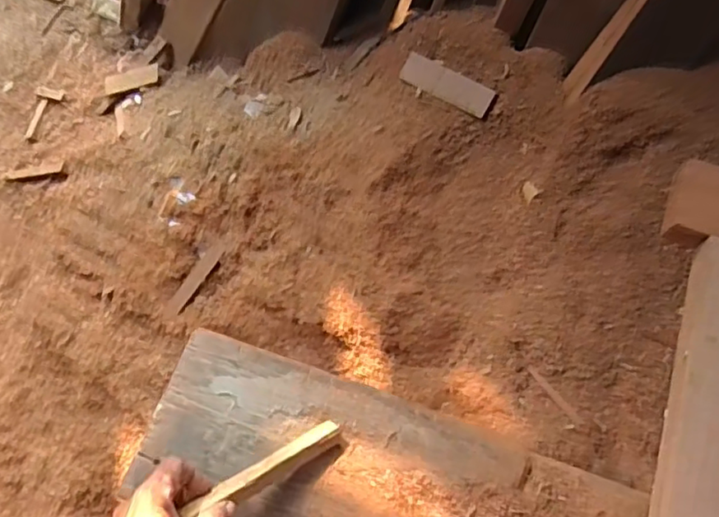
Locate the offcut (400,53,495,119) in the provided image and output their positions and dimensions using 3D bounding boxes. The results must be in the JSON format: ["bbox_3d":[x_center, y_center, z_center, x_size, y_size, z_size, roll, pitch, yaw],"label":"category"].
[{"bbox_3d":[0.138,-0.278,0.992,0.159,0.010,0.051,34,90,21],"label":"offcut"}]

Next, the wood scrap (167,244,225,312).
[{"bbox_3d":[-0.304,0.036,1.156,0.028,0.004,0.162,42,101,13],"label":"wood scrap"}]

